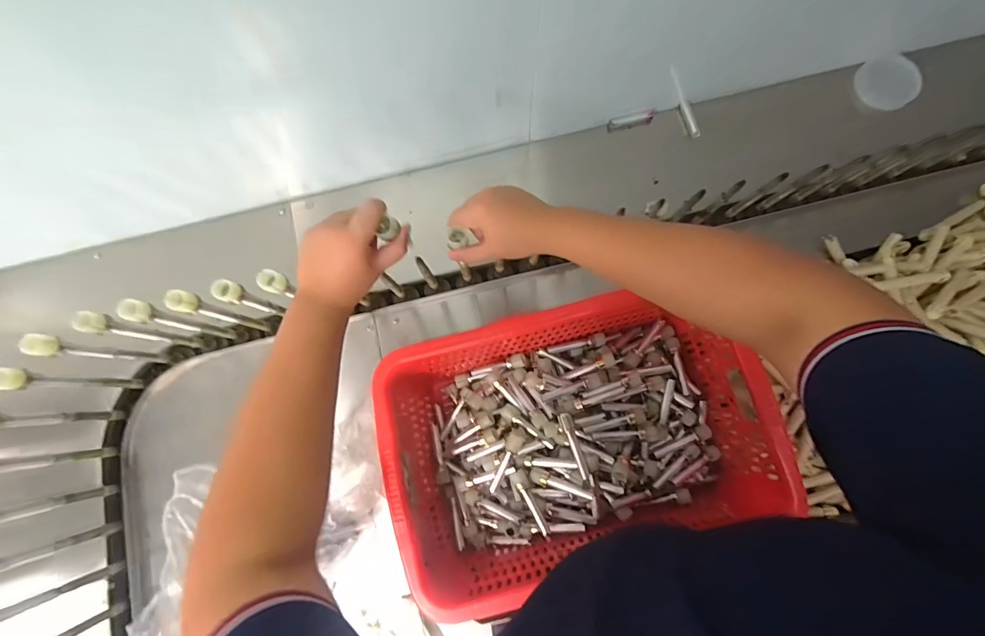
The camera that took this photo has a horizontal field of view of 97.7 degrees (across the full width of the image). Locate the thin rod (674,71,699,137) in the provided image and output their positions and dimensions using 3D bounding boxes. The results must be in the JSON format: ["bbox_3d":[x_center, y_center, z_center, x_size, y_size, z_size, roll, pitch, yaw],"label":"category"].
[{"bbox_3d":[0.309,-0.345,0.694,0.012,0.015,0.124,-16,79,-2],"label":"thin rod"}]

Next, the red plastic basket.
[{"bbox_3d":[0.112,0.178,0.659,0.514,0.166,0.336,-15,79,-1],"label":"red plastic basket"}]

